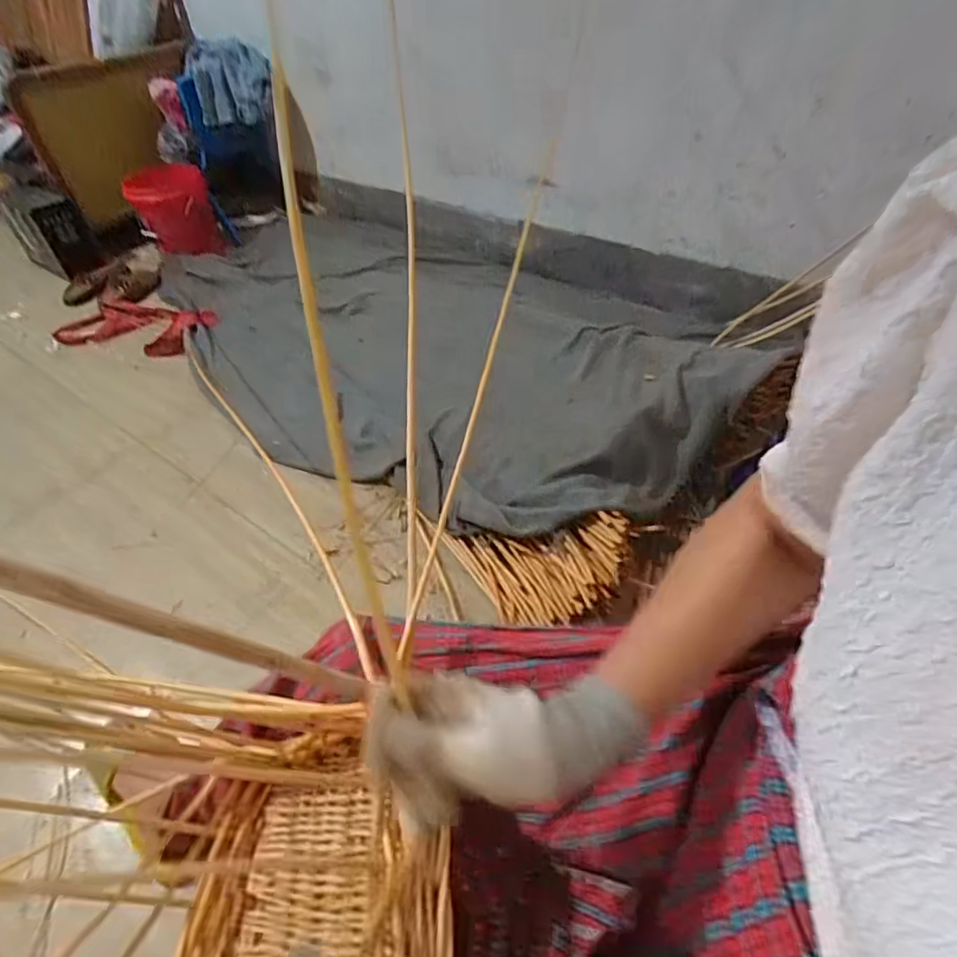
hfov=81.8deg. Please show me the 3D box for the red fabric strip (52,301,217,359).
[{"bbox_3d":[-0.999,-0.443,1.617,0.416,0.068,0.223,8,47,11],"label":"red fabric strip"}]

